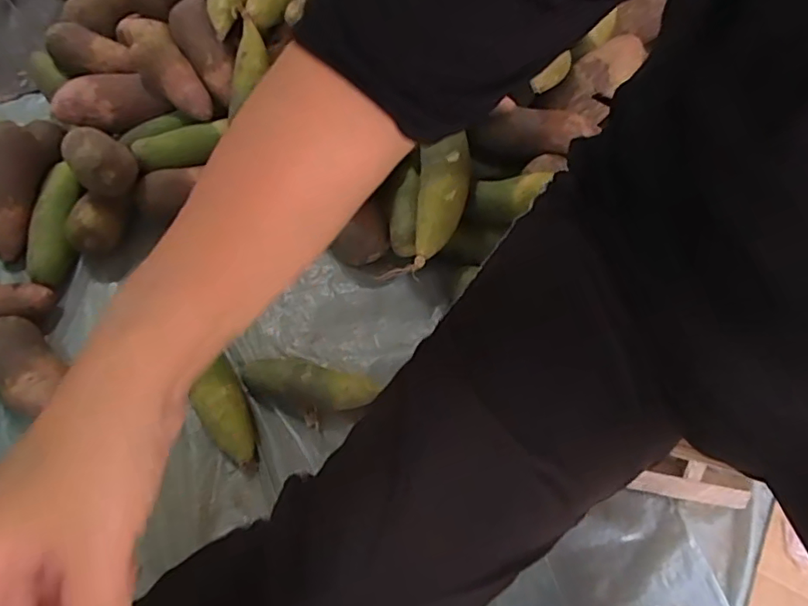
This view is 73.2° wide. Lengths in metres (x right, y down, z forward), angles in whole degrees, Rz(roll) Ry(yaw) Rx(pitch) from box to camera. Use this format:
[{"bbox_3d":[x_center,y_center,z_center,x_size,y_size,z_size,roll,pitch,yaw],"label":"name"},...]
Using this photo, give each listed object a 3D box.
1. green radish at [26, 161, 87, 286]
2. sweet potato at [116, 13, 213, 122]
[{"bbox_3d":[-0.464,-0.102,0.734,0.052,0.059,0.178,-5,64,-4],"label":"green radish"},{"bbox_3d":[-0.354,-0.351,0.786,0.068,0.073,0.202,-31,68,-15],"label":"sweet potato"}]

